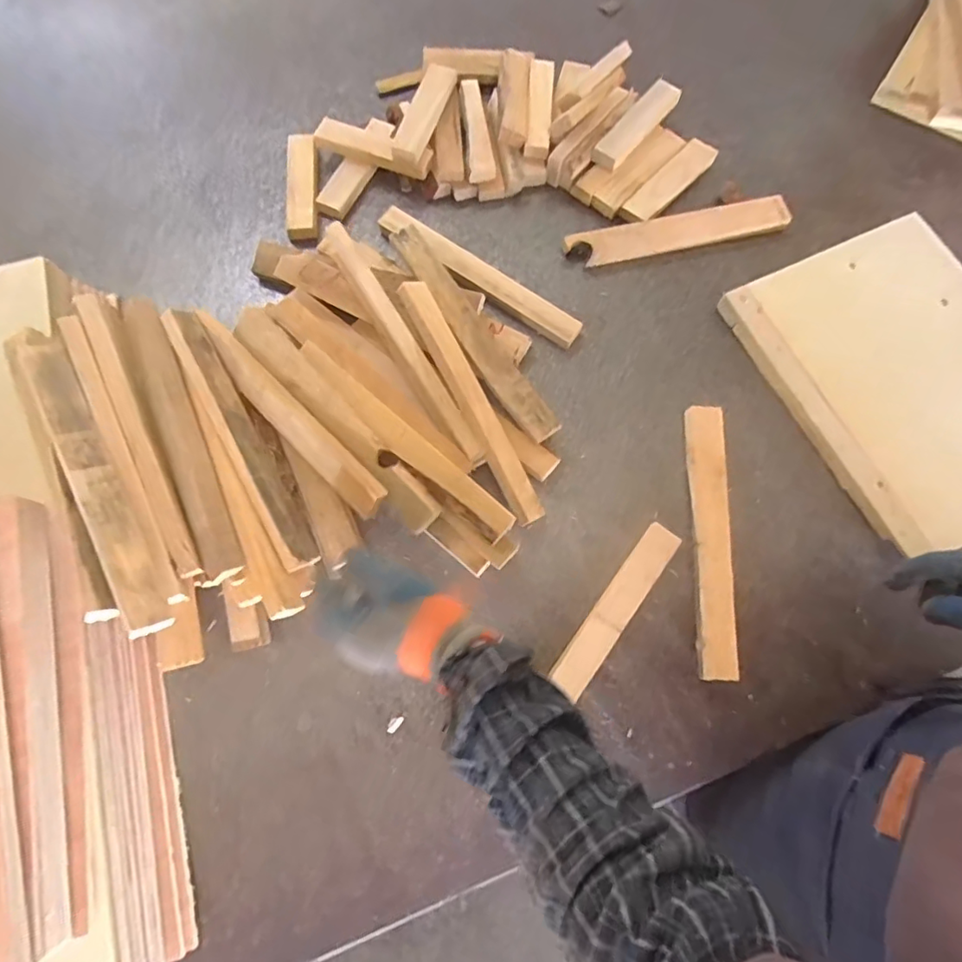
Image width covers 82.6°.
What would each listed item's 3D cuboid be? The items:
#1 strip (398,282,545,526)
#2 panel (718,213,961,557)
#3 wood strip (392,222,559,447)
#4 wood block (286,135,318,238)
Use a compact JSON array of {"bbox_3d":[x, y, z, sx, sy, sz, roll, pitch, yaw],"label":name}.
[{"bbox_3d":[-0.010,-0.087,0.585,0.034,0.025,0.285,-28,88,-6],"label":"strip"},{"bbox_3d":[0.502,-0.125,0.629,0.306,0.027,0.356,-25,75,-6],"label":"panel"},{"bbox_3d":[-0.009,-0.166,0.605,0.041,0.014,0.282,-32,84,-15],"label":"wood strip"},{"bbox_3d":[-0.231,-0.380,0.709,0.038,0.024,0.150,-5,75,-1],"label":"wood block"}]

